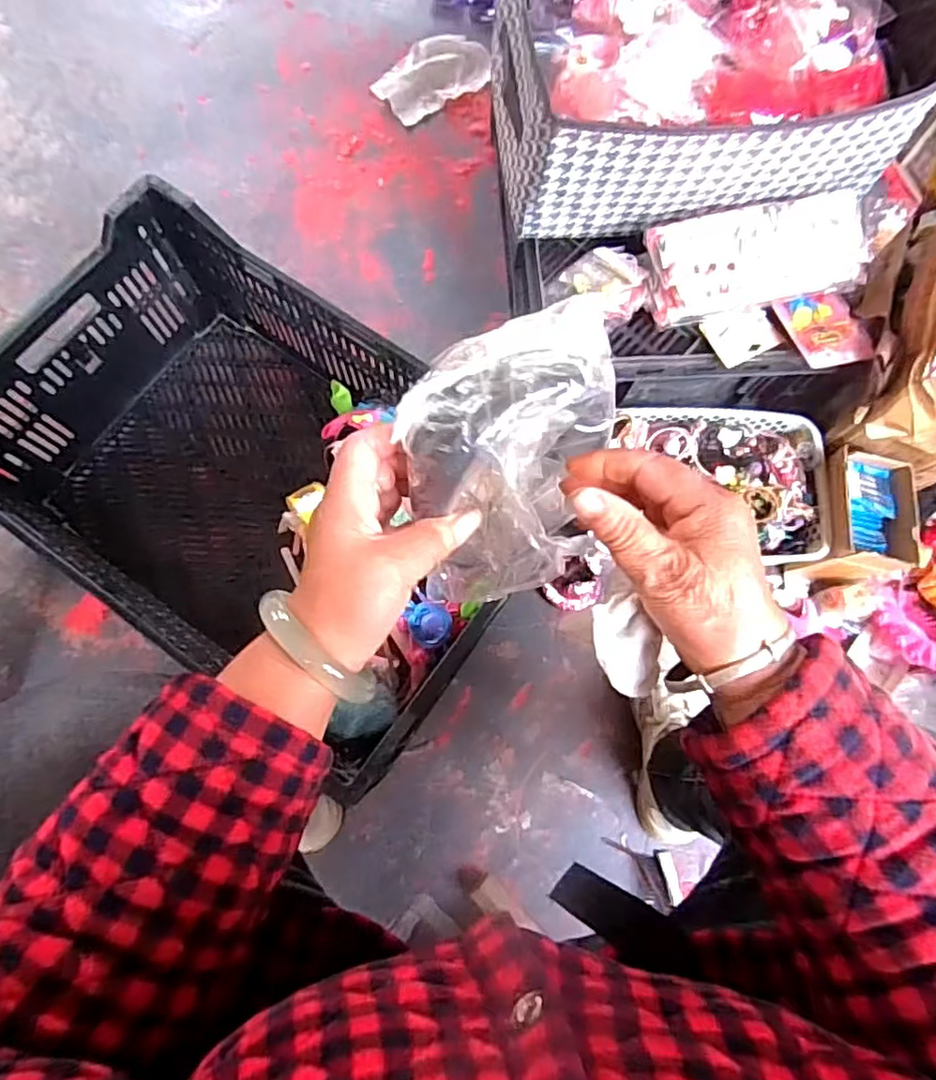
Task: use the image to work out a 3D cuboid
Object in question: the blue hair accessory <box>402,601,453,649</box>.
[{"bbox_3d":[-0.040,0.089,0.663,0.045,0.013,0.047,-14,76,-5],"label":"blue hair accessory"}]

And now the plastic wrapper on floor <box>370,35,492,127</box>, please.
[{"bbox_3d":[-0.060,-0.785,1.050,0.195,0.017,0.126,-36,79,-10],"label":"plastic wrapper on floor"}]

